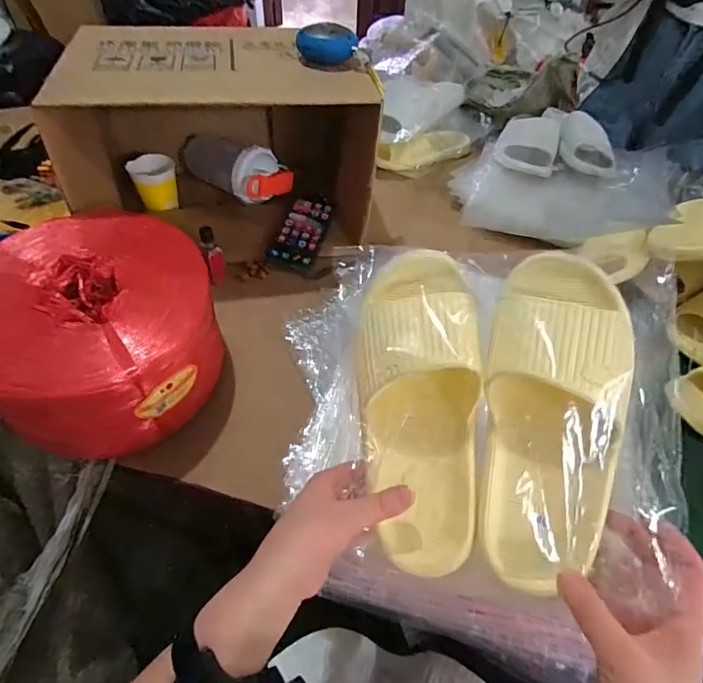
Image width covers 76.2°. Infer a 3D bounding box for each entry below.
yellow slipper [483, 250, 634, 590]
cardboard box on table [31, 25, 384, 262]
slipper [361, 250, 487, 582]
[{"bbox_3d":[0.152,0.050,0.345,0.097,0.075,0.256,9,79,6],"label":"yellow slipper"},{"bbox_3d":[-0.185,-0.308,0.674,0.395,0.220,0.264,-7,49,-9],"label":"cardboard box on table"},{"bbox_3d":[0.055,0.050,0.361,0.093,0.064,0.257,-2,82,-4],"label":"slipper"}]

